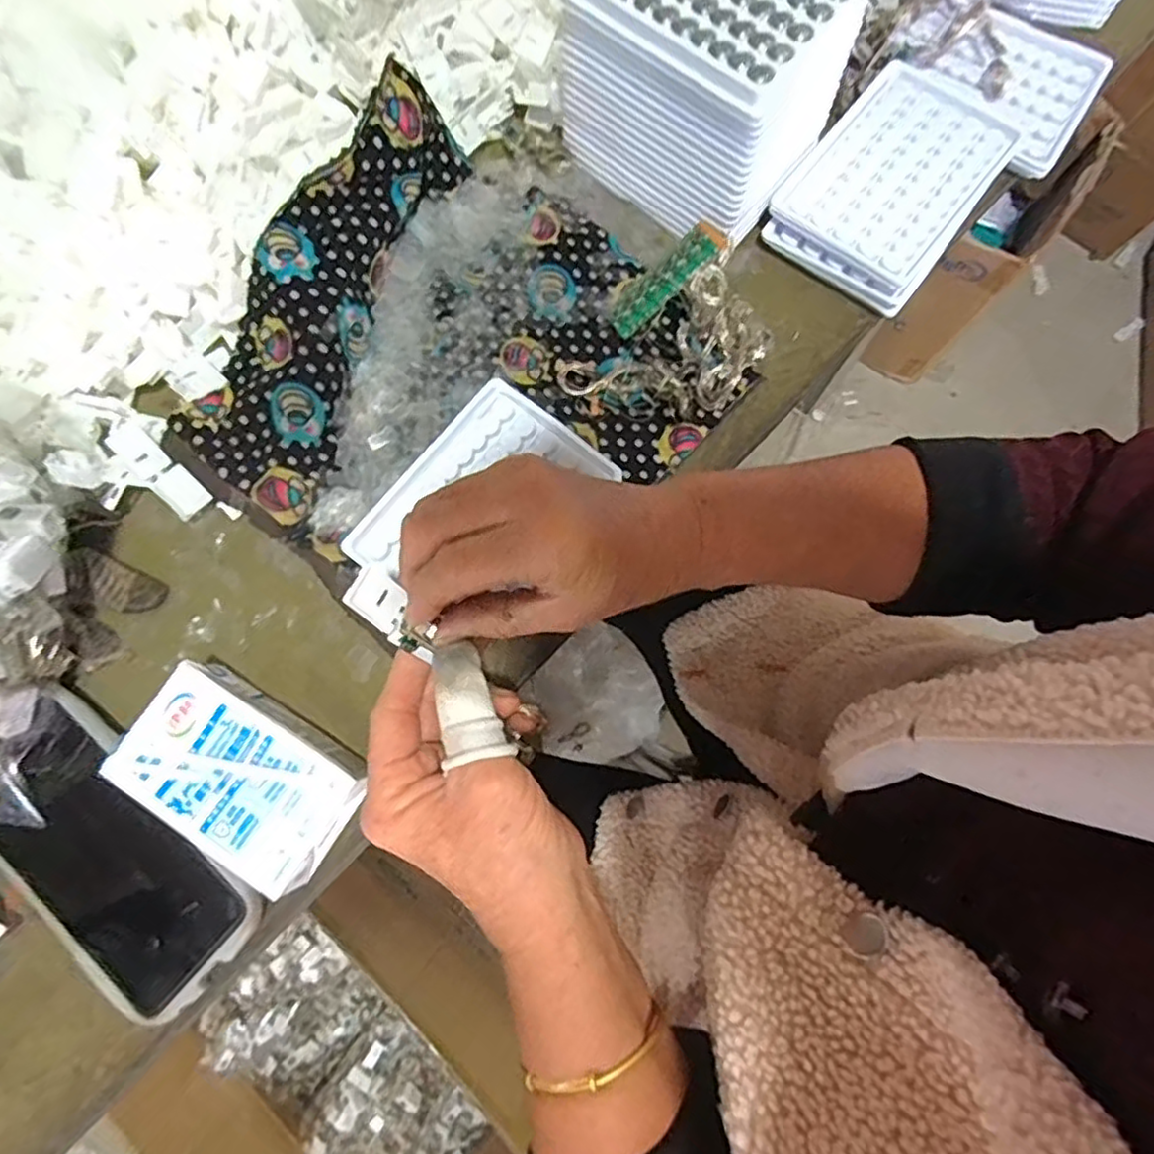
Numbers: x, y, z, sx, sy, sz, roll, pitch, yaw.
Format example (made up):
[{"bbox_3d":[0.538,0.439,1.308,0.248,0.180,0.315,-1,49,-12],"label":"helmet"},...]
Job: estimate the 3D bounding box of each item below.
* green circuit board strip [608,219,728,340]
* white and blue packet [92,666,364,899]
[{"bbox_3d":[0.051,-0.171,0.383,0.075,0.007,0.018,-40,80,17],"label":"green circuit board strip"},{"bbox_3d":[-0.164,0.098,0.333,0.107,0.035,0.067,32,81,7],"label":"white and blue packet"}]

